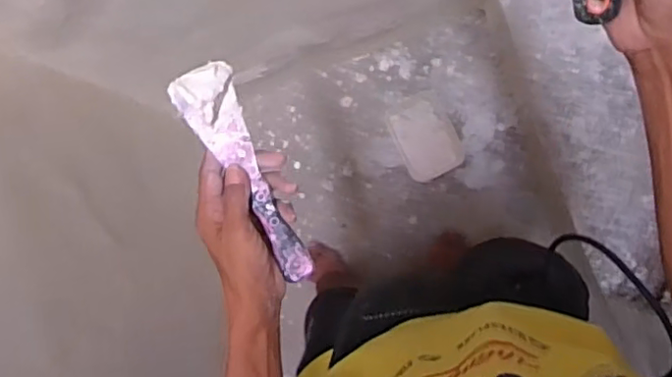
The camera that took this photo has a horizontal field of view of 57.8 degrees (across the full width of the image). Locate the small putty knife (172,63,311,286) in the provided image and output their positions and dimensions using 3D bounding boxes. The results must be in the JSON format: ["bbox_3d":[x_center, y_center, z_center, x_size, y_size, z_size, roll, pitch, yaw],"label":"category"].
[{"bbox_3d":[-0.077,-0.009,0.532,0.049,0.031,0.202,-25,100,9],"label":"small putty knife"}]

